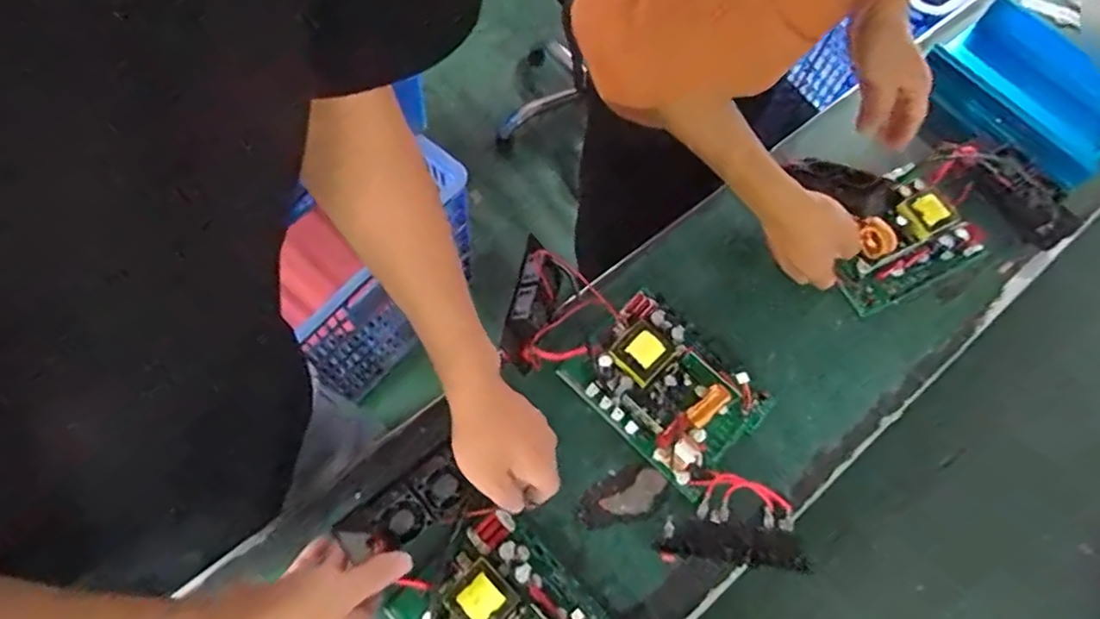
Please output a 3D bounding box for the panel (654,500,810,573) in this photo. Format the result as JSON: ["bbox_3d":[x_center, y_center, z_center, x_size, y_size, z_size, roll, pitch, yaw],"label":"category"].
[{"bbox_3d":[0.144,0.185,0.511,0.116,0.047,0.052,5,67,-3],"label":"panel"}]

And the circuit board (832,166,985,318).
[{"bbox_3d":[0.345,-0.076,0.617,0.143,0.041,0.111,-25,72,-14],"label":"circuit board"}]

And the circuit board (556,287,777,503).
[{"bbox_3d":[0.103,0.070,0.561,0.164,0.037,0.121,43,71,13],"label":"circuit board"}]

